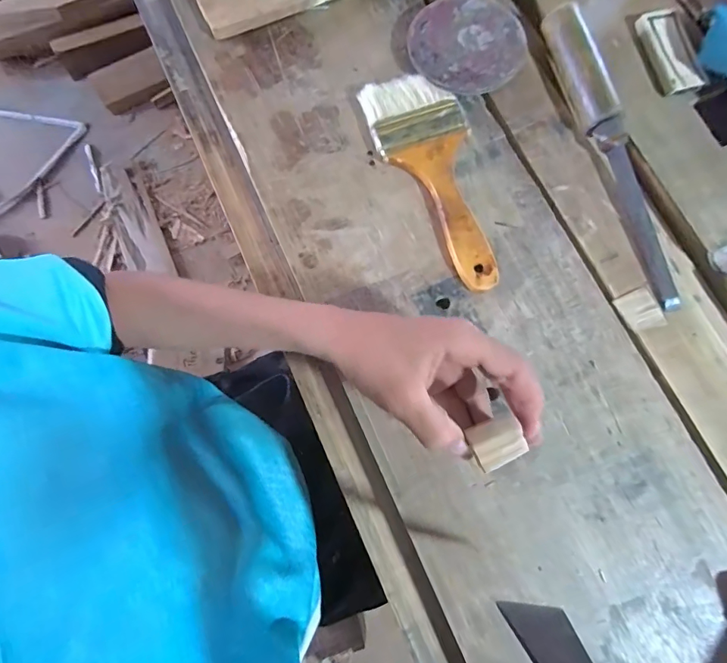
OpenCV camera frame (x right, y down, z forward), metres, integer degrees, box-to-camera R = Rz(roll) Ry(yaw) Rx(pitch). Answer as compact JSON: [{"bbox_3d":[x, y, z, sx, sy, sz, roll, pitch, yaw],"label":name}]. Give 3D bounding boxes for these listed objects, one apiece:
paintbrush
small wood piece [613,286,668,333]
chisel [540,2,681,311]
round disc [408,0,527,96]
[{"bbox_3d":[0.059,-0.116,0.329,0.071,0.015,0.181,-19,78,-3],"label":"paintbrush"},{"bbox_3d":[0.203,-0.015,0.311,0.029,0.004,0.030,-23,78,-4],"label":"small wood piece"},{"bbox_3d":[0.194,-0.140,0.327,0.024,0.032,0.248,-16,78,-3],"label":"chisel"},{"bbox_3d":[0.086,-0.239,0.352,0.094,0.005,0.090,0,78,-1],"label":"round disc"}]

